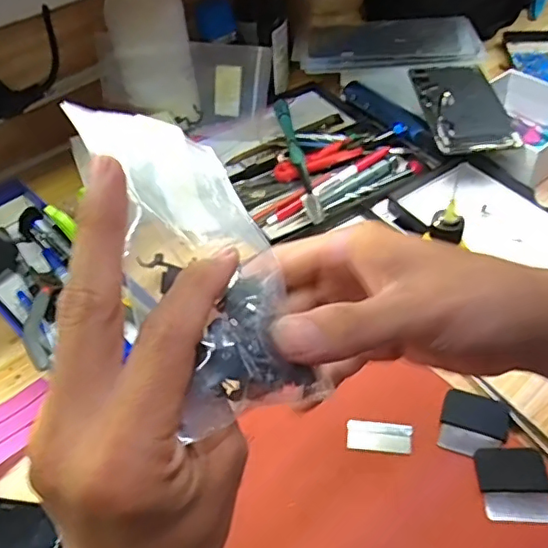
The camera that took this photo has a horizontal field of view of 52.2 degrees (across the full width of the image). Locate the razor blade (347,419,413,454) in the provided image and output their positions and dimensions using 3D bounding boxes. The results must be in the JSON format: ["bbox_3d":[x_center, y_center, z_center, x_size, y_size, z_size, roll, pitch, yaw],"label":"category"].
[{"bbox_3d":[0.066,0.101,0.351,0.040,0.004,0.020,3,48,7],"label":"razor blade"}]

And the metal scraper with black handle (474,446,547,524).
[{"bbox_3d":[0.141,0.122,0.326,0.039,0.004,0.044,-1,47,3],"label":"metal scraper with black handle"}]

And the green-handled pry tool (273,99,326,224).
[{"bbox_3d":[0.021,-0.111,0.526,0.015,0.015,0.183,-10,48,-4],"label":"green-handled pry tool"}]

